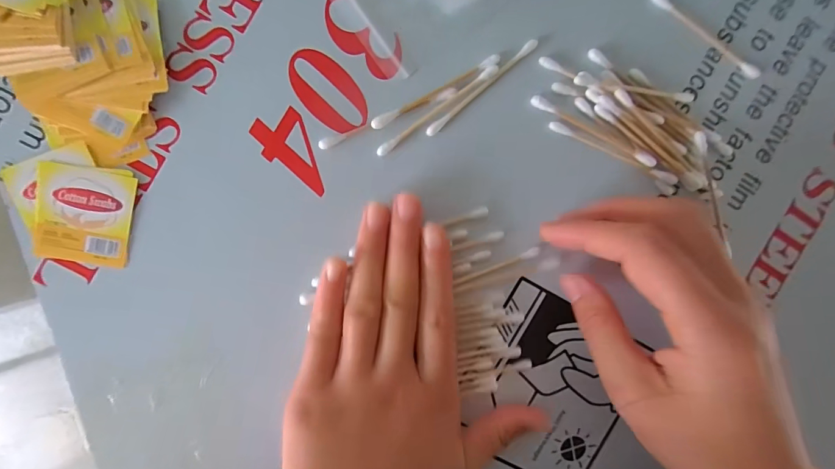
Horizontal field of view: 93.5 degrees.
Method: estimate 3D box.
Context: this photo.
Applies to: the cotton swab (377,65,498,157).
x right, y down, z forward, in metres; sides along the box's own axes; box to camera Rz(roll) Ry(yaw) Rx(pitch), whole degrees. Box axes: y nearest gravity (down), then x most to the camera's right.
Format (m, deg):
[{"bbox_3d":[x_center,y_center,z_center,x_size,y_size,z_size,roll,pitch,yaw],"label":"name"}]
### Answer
[{"bbox_3d":[0.010,-0.061,0.191,0.071,0.004,0.005,-37,97,-3],"label":"cotton swab"}]

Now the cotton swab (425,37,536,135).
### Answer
[{"bbox_3d":[0.032,-0.073,0.193,0.071,0.004,0.005,-41,97,-3],"label":"cotton swab"}]

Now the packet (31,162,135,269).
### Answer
[{"bbox_3d":[-0.153,-0.008,0.179,0.041,0.004,0.043,9,93,-7],"label":"packet"}]

